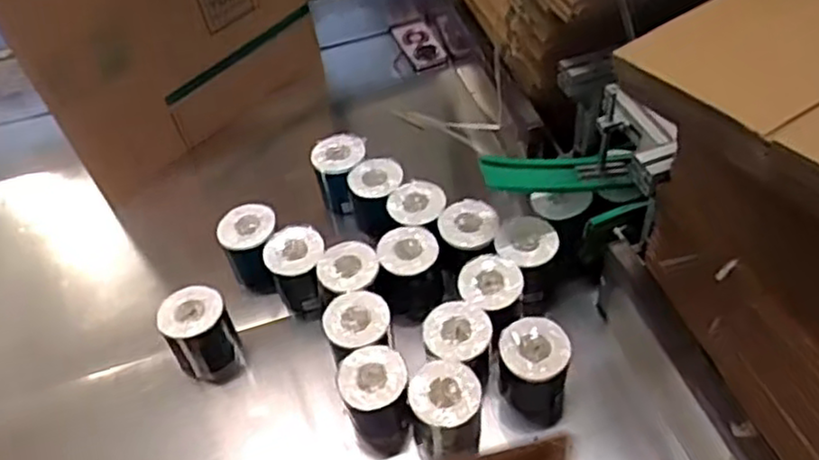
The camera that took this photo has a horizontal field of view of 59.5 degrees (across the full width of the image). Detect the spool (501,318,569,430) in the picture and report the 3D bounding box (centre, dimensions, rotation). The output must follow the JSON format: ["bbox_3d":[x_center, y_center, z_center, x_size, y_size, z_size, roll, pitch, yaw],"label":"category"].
[{"bbox_3d":[0.174,0.199,1.003,0.091,0.131,0.097,-2,49,3],"label":"spool"}]

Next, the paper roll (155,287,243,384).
[{"bbox_3d":[-0.312,0.163,1.086,0.097,0.130,0.102,-2,49,3],"label":"paper roll"}]

